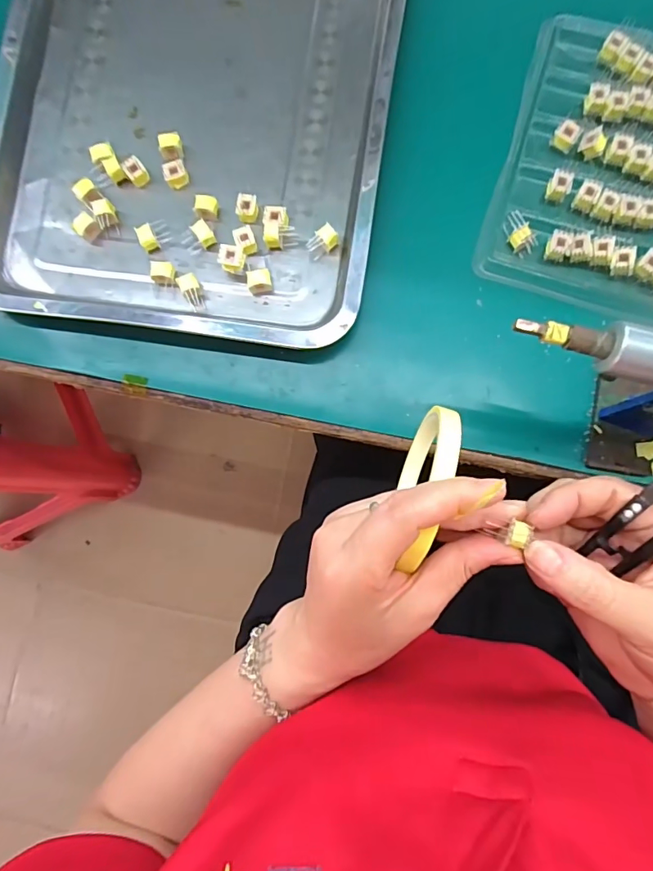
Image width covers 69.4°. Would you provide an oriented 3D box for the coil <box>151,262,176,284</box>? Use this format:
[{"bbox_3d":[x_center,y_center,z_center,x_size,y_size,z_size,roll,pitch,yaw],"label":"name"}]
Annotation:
[{"bbox_3d":[-0.118,-0.118,0.344,0.017,0.011,0.014,6,85,4],"label":"coil"}]

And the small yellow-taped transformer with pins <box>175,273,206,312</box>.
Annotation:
[{"bbox_3d":[-0.097,-0.104,0.342,0.013,0.012,0.024,-23,83,1],"label":"small yellow-taped transformer with pins"}]

